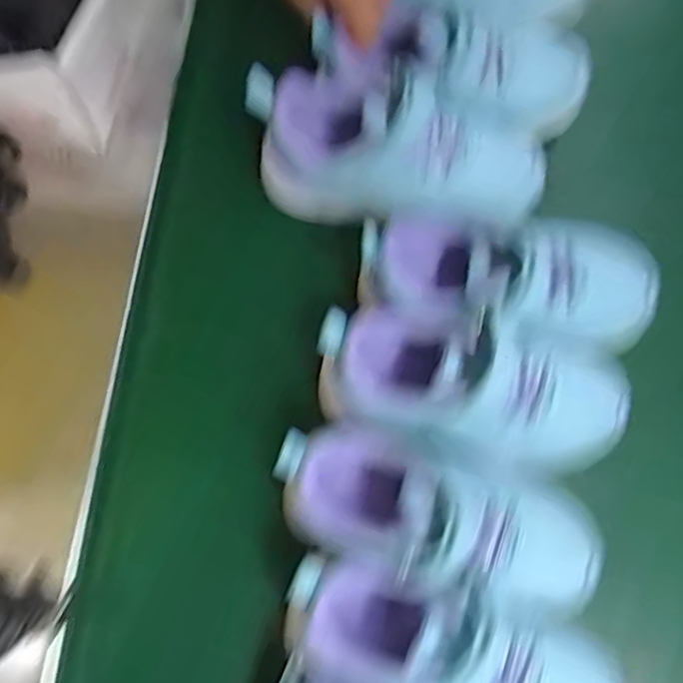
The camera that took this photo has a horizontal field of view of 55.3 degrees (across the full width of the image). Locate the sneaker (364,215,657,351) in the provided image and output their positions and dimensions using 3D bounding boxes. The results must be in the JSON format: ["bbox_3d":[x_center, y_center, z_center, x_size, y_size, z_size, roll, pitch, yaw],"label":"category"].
[{"bbox_3d":[0.104,-0.044,0.397,0.184,0.071,0.085,7,77,0],"label":"sneaker"}]

